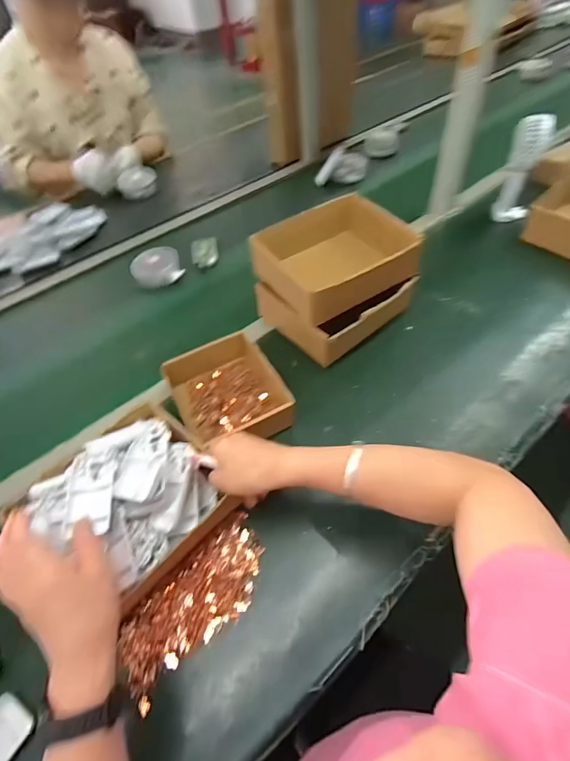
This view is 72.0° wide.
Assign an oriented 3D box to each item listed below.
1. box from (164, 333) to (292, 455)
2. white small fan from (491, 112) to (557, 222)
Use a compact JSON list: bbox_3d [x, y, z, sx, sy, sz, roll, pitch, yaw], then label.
[{"bbox_3d":[-0.081,0.021,0.569,0.143,0.060,0.170,-26,54,-15],"label":"box"},{"bbox_3d":[0.488,-0.426,0.805,0.070,0.192,0.048,11,54,14],"label":"white small fan"}]

